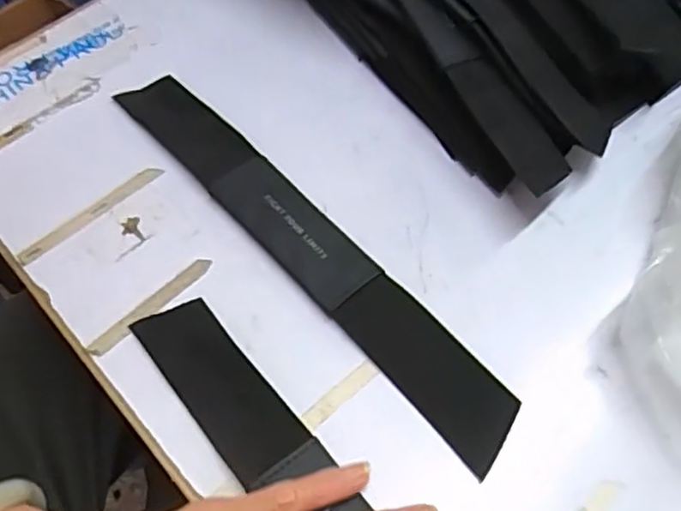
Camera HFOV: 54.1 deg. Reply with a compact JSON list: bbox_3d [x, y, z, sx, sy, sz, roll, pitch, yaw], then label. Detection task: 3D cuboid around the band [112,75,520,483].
[{"bbox_3d":[-0.023,-0.011,0.366,0.039,0.008,0.299,-40,67,-14],"label":"band"}]

